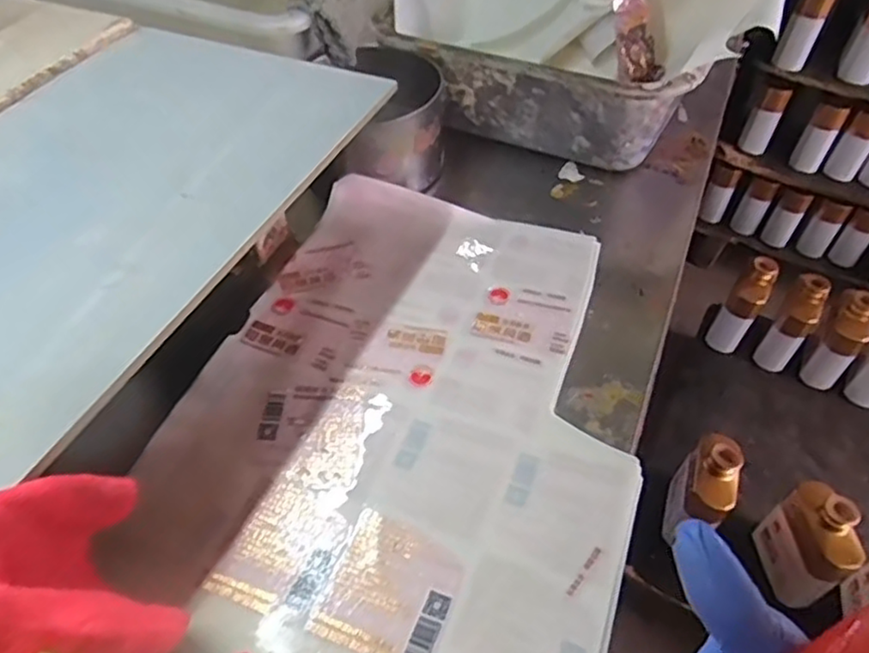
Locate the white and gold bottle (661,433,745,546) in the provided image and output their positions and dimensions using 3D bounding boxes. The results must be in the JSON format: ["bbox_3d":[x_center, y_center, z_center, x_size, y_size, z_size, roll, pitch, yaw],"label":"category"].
[{"bbox_3d":[0.358,0.217,0.883,0.056,0.143,0.106,18,51,12],"label":"white and gold bottle"}]

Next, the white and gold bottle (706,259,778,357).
[{"bbox_3d":[0.513,-0.031,1.108,0.057,0.180,0.045,37,36,27],"label":"white and gold bottle"}]

